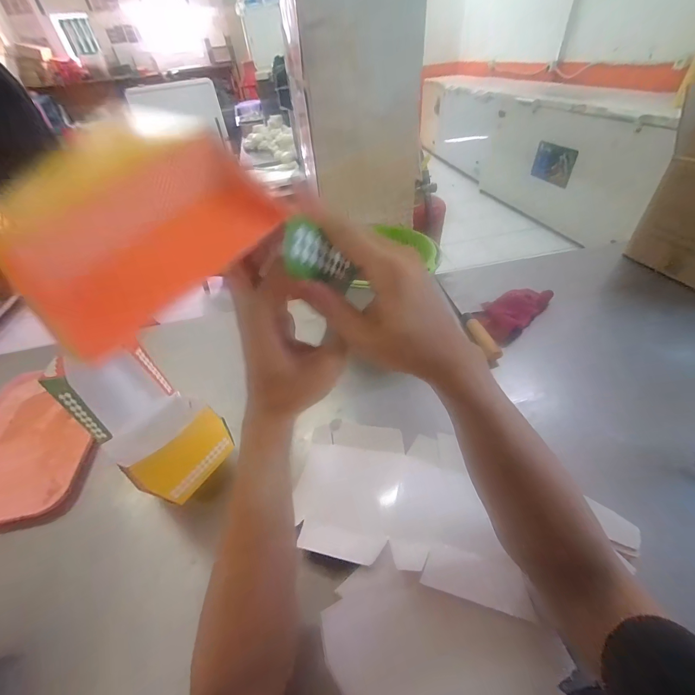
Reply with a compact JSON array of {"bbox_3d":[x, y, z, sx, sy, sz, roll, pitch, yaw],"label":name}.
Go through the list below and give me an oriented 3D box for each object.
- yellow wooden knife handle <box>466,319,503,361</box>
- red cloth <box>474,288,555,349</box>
[{"bbox_3d":[0.254,-0.020,0.610,0.022,0.024,0.109,-10,43,-5],"label":"yellow wooden knife handle"},{"bbox_3d":[0.351,-0.081,0.657,0.187,0.048,0.107,-20,45,-15],"label":"red cloth"}]

